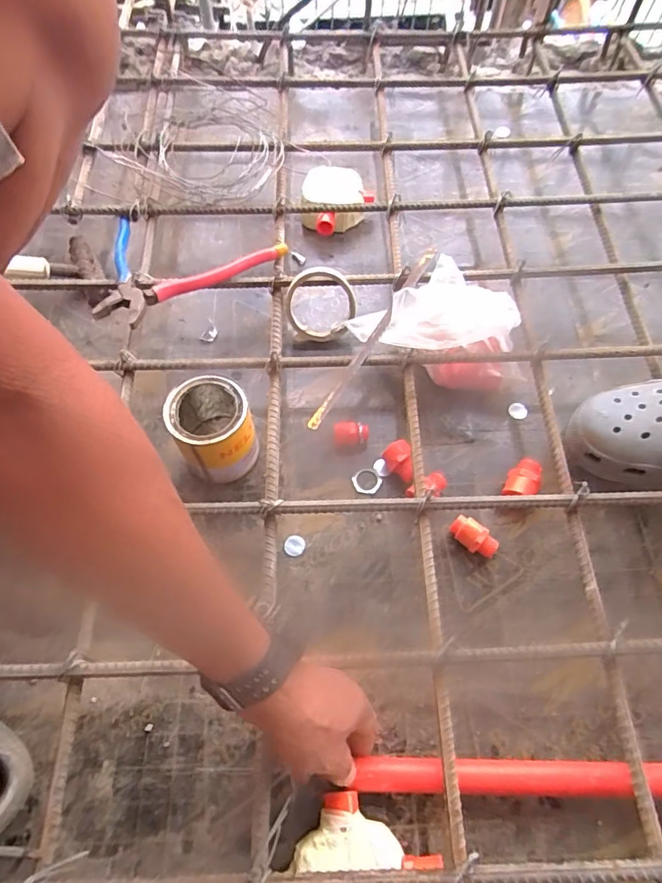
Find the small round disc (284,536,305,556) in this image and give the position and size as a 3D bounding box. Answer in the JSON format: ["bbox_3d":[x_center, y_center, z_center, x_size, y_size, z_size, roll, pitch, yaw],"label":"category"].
[{"bbox_3d":[-0.039,0.111,0.551,0.023,0.004,0.022,0,63,0],"label":"small round disc"}]

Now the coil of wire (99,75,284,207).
[{"bbox_3d":[-0.180,-0.424,0.740,0.215,0.033,0.222,0,63,0],"label":"coil of wire"}]

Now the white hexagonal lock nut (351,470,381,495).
[{"bbox_3d":[0.041,0.045,0.582,0.030,0.012,0.029,-39,70,-18],"label":"white hexagonal lock nut"}]

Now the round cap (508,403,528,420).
[{"bbox_3d":[0.228,-0.037,0.627,0.023,0.012,0.016,32,67,15],"label":"round cap"}]

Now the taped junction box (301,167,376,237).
[{"bbox_3d":[0.009,-0.350,0.769,0.105,0.063,0.109,11,63,5],"label":"taped junction box"}]

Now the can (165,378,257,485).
[{"bbox_3d":[-0.124,-0.013,0.559,0.073,0.102,0.087,-18,64,-9],"label":"can"}]

